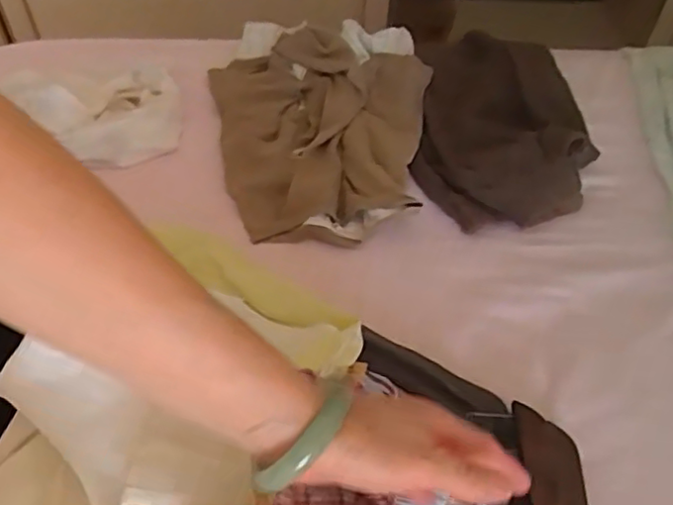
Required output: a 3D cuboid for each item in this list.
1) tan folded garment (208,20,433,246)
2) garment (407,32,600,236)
[{"bbox_3d":[-0.022,-0.166,0.768,0.244,0.039,0.366,3,51,1],"label":"tan folded garment"},{"bbox_3d":[0.194,-0.159,0.777,0.195,0.073,0.336,6,51,4],"label":"garment"}]

